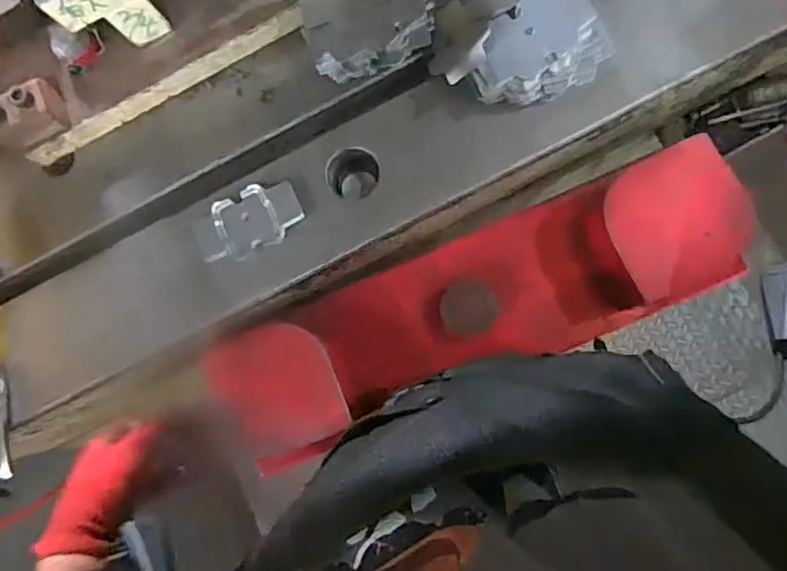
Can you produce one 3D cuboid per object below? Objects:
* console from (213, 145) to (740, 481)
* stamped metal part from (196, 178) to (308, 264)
[{"bbox_3d":[0.080,0.024,0.579,0.496,0.113,0.140,-25,82,4],"label":"console"},{"bbox_3d":[-0.136,-0.060,0.547,0.100,0.014,0.056,-26,82,4],"label":"stamped metal part"}]

